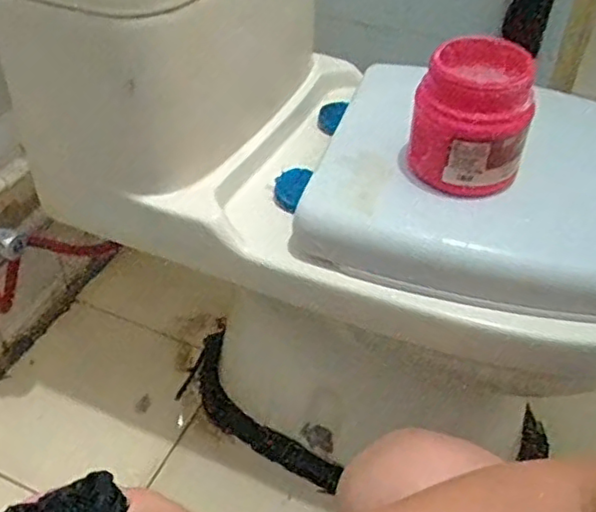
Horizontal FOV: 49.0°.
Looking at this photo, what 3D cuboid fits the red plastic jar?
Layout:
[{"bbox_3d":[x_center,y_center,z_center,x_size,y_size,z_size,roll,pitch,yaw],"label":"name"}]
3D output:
[{"bbox_3d":[0.150,-0.123,0.573,0.094,0.108,0.091,9,42,6],"label":"red plastic jar"}]

